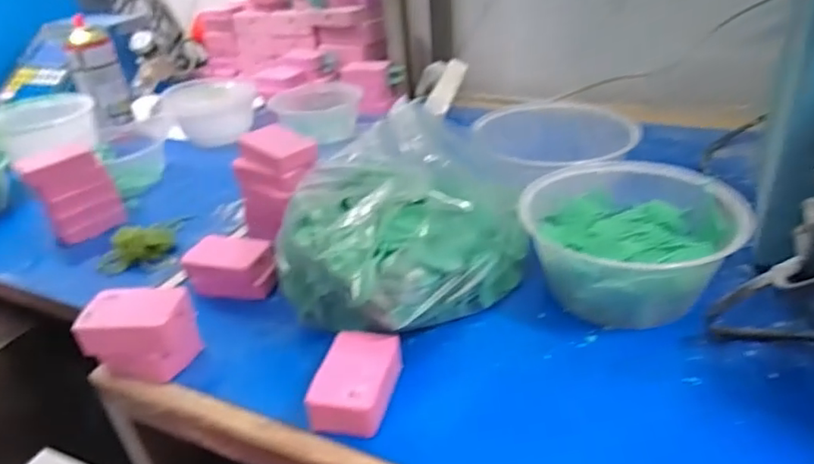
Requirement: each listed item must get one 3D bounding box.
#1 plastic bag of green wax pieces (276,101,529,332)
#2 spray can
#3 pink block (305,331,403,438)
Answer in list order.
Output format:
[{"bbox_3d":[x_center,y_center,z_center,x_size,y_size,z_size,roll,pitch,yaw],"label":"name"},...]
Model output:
[{"bbox_3d":[-0.004,-0.015,0.486,0.197,0.130,0.155,-26,36,-31],"label":"plastic bag of green wax pieces"},{"bbox_3d":[-0.458,-0.231,0.880,0.063,0.143,0.070,-16,32,-18],"label":"spray can"},{"bbox_3d":[-0.034,0.107,0.406,0.051,0.029,0.077,1,31,11],"label":"pink block"}]

